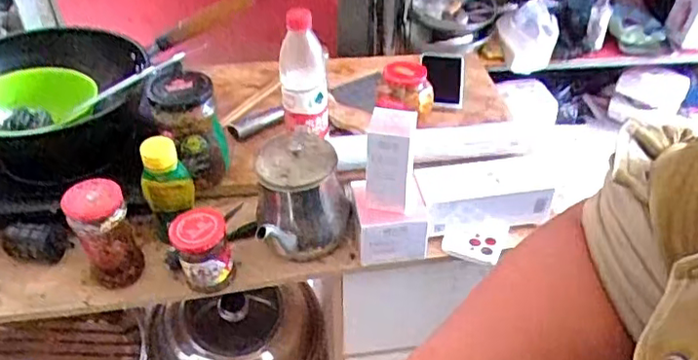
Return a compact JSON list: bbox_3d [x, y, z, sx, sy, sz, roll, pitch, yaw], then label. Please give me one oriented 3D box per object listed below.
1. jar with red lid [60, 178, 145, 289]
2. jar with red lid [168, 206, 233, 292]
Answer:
[{"bbox_3d":[-0.318,0.072,0.797,0.066,0.130,0.069,0,41,0],"label":"jar with red lid"},{"bbox_3d":[-0.191,0.097,0.800,0.068,0.096,0.066,0,41,0],"label":"jar with red lid"}]

